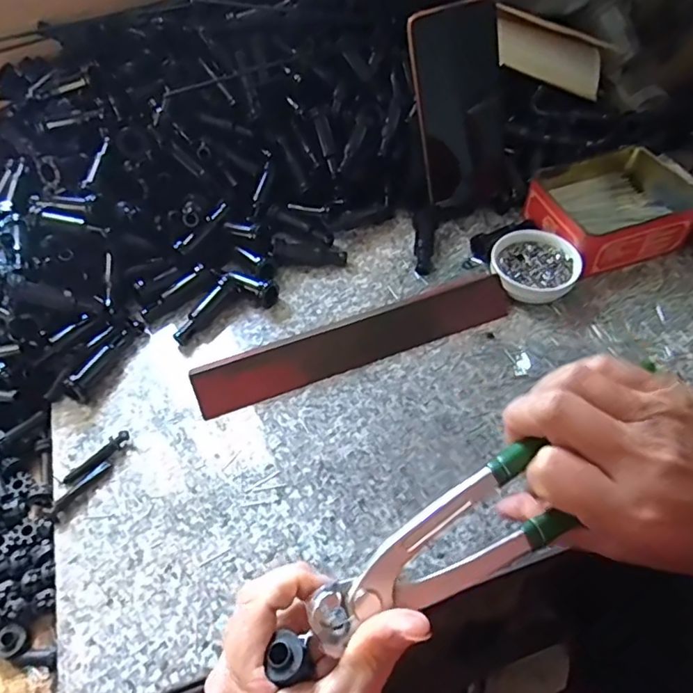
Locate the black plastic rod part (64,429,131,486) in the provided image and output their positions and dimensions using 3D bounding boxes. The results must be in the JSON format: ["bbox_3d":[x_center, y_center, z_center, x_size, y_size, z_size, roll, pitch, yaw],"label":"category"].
[{"bbox_3d":[-0.176,0.078,0.393,0.051,0.007,0.011,-38,60,-23],"label":"black plastic rod part"}]

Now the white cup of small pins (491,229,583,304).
[{"bbox_3d":[0.160,-0.068,0.475,0.069,0.023,0.067,-1,53,2],"label":"white cup of small pins"}]

